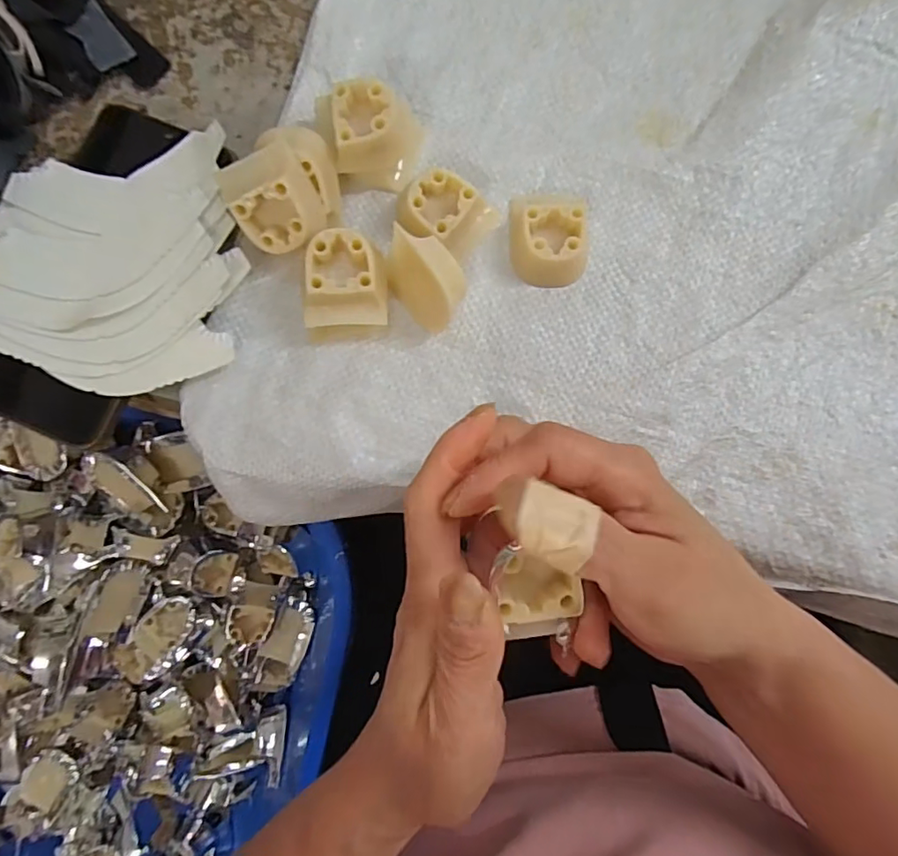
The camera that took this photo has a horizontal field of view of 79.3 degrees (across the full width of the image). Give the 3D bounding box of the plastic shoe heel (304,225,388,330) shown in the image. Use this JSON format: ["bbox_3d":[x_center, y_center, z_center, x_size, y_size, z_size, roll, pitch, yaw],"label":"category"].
[{"bbox_3d":[-0.046,-0.067,0.254,0.035,0.031,0.040,3,85,2],"label":"plastic shoe heel"}]

